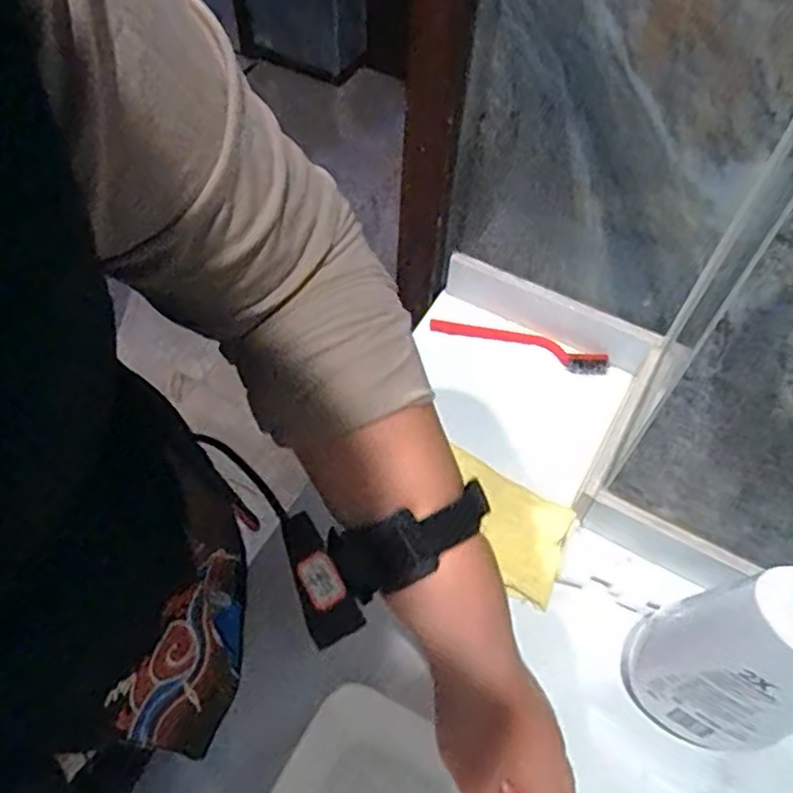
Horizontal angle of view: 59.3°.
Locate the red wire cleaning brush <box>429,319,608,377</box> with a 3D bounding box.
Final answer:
[{"bbox_3d":[0.114,-0.051,0.653,0.166,0.014,0.021,18,58,9],"label":"red wire cleaning brush"}]

